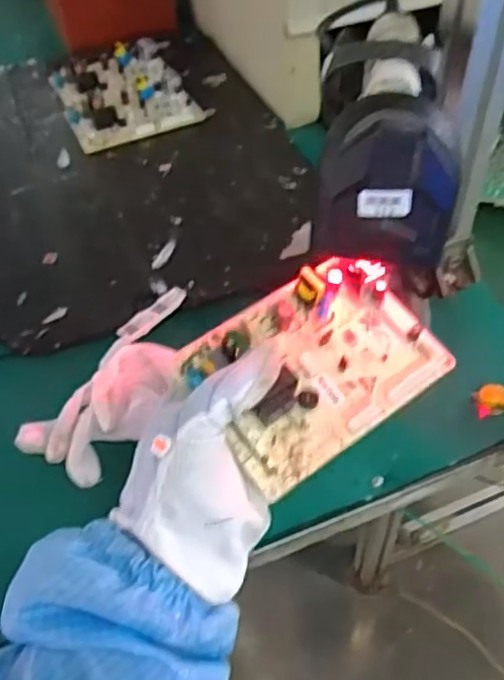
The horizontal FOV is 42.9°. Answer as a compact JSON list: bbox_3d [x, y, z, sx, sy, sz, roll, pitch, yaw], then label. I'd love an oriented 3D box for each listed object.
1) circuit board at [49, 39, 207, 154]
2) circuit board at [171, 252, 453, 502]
[{"bbox_3d":[-0.153,-0.297,0.765,0.142,0.020,0.194,-20,50,-12],"label":"circuit board"},{"bbox_3d":[0.037,0.011,0.365,0.135,0.022,0.098,-32,70,-19],"label":"circuit board"}]

